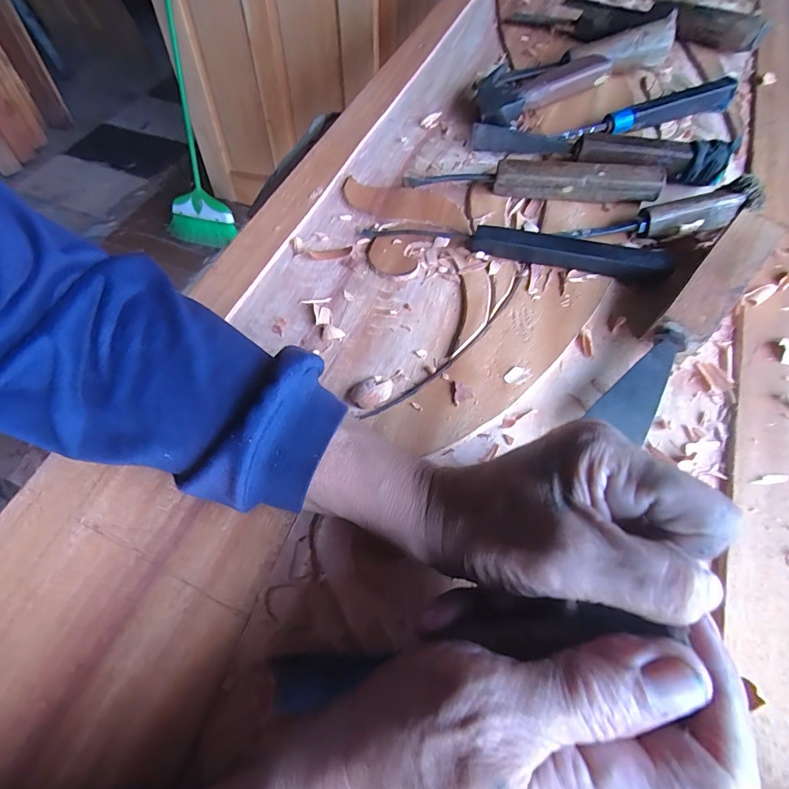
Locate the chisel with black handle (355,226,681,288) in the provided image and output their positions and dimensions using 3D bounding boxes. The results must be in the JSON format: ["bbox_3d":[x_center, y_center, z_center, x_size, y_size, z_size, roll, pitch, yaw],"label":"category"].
[{"bbox_3d":[0.093,-0.121,0.329,0.241,0.020,0.018,13,64,10],"label":"chisel with black handle"}]

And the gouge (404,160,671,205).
[{"bbox_3d":[0.119,-0.193,0.361,0.215,0.027,0.025,9,63,7],"label":"gouge"}]

